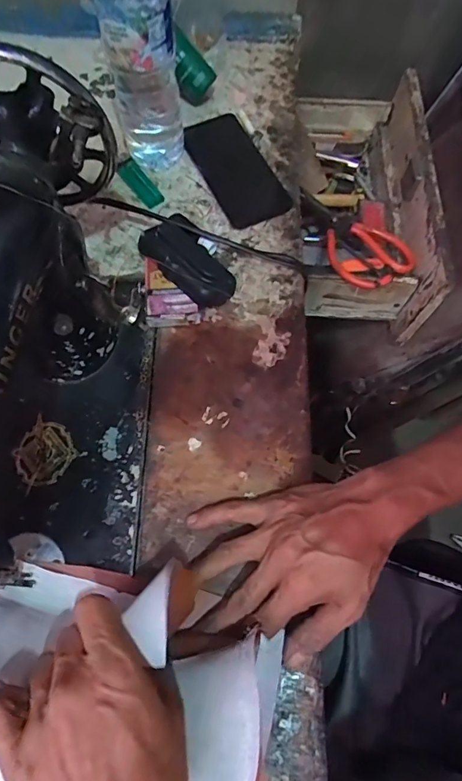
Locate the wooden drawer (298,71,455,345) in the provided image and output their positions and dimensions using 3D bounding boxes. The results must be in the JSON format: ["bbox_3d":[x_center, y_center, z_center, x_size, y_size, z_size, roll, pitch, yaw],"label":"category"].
[{"bbox_3d":[0.173,-0.262,0.620,0.172,0.117,0.357,0,68,-3],"label":"wooden drawer"}]

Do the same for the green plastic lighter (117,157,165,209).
[{"bbox_3d":[-0.104,-0.240,0.517,0.023,0.010,0.070,-35,74,-14],"label":"green plastic lighter"}]

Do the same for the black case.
[{"bbox_3d":[-0.040,-0.134,0.461,0.063,0.036,0.111,-42,76,-15],"label":"black case"}]

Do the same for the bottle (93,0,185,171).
[{"bbox_3d":[-0.086,-0.319,0.431,0.067,0.235,0.054,-11,70,-6],"label":"bottle"}]

